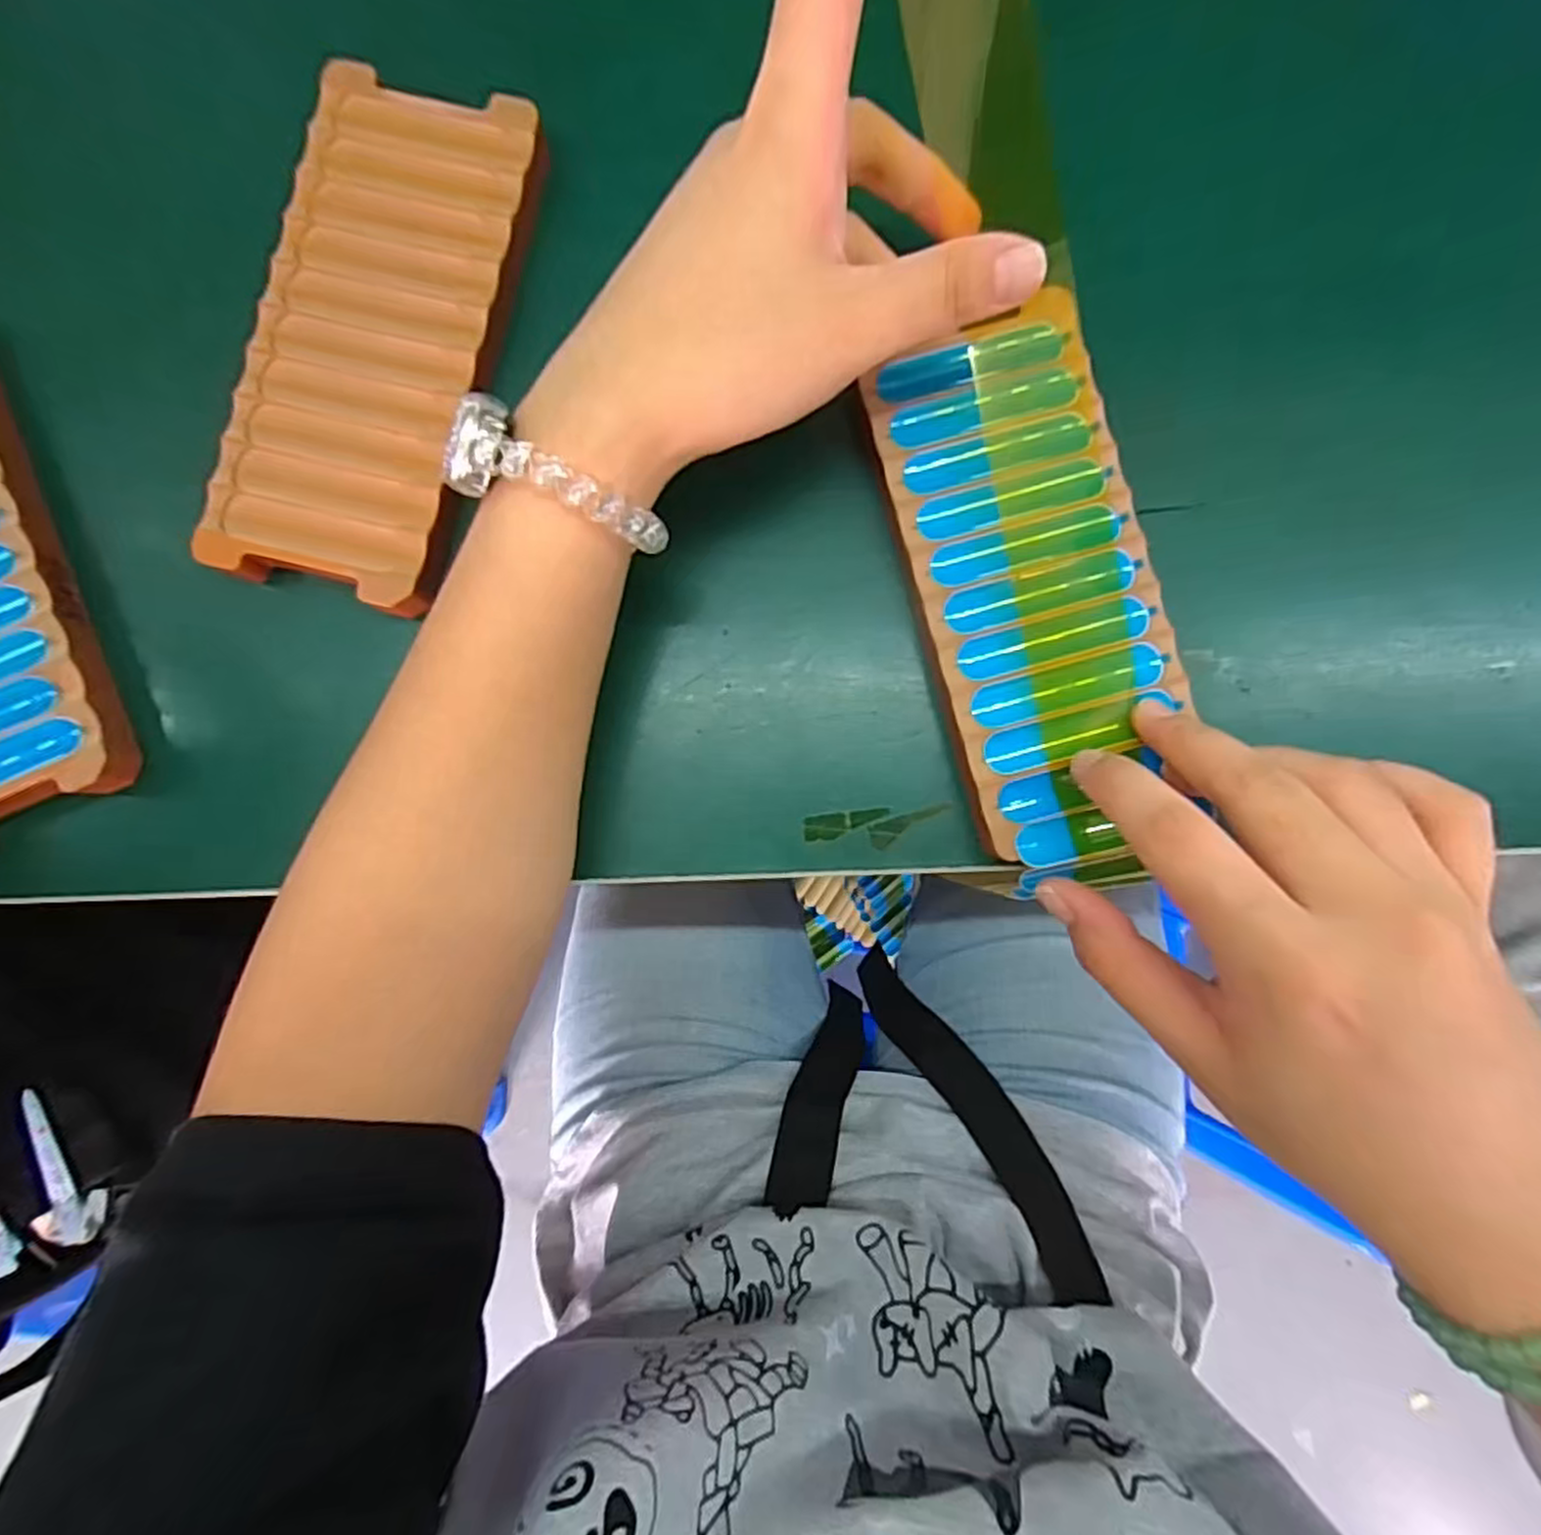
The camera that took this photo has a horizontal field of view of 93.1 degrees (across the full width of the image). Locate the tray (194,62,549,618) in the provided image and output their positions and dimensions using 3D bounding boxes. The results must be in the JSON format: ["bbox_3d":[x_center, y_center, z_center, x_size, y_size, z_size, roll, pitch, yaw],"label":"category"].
[{"bbox_3d":[-0.131,-0.143,0.250,0.081,0.018,0.171,12,87,2],"label":"tray"}]

